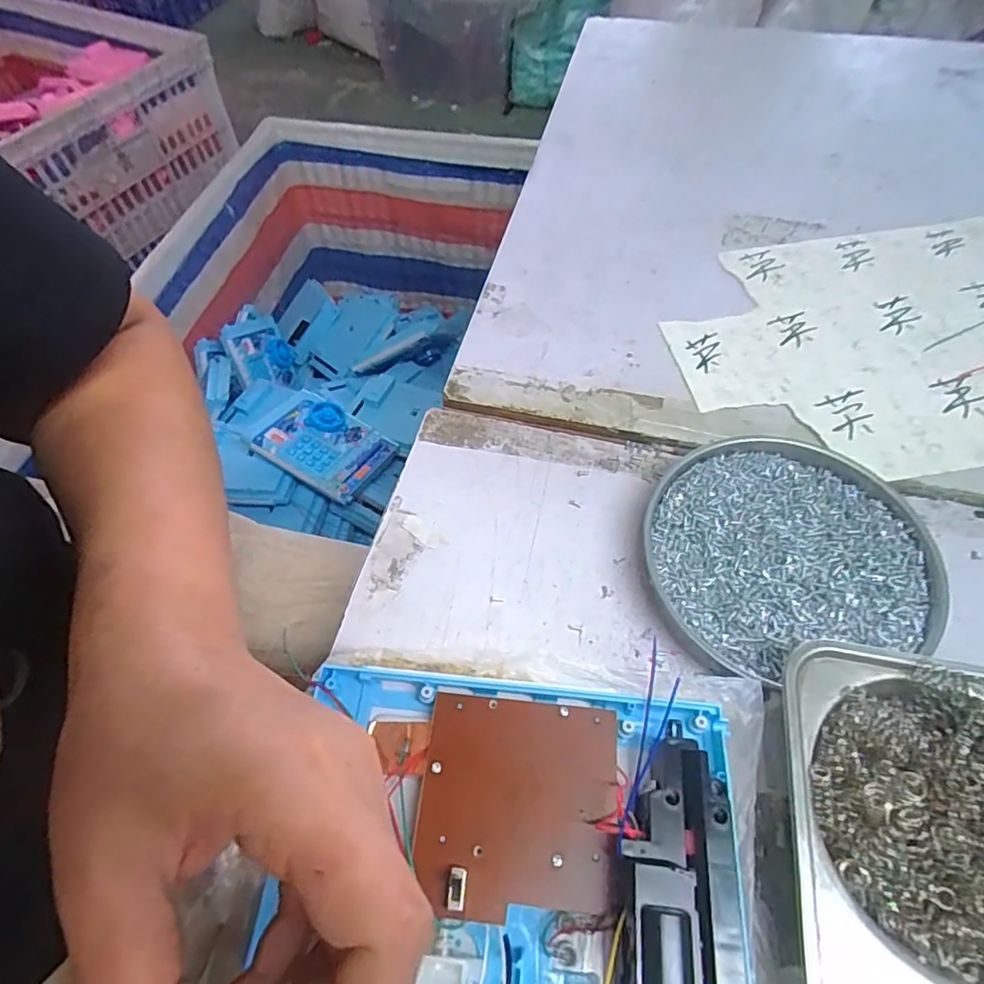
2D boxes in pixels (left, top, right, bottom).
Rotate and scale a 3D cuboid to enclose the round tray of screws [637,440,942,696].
[{"bbox_3d":[0.146,0.028,0.298,0.131,0.015,0.120,-1,58,2],"label":"round tray of screws"}]

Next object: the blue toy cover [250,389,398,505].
[{"bbox_3d":[-0.218,-0.064,0.773,0.150,0.025,0.128,29,48,1],"label":"blue toy cover"}]

